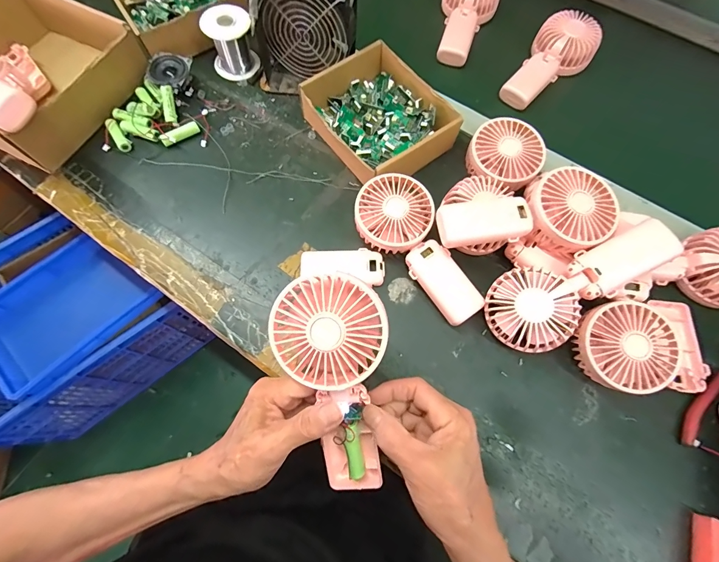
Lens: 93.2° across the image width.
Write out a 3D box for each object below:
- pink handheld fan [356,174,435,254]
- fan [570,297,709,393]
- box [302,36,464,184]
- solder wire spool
[{"bbox_3d":[0.039,-0.075,0.399,0.085,0.047,0.085,0,72,-1],"label":"pink handheld fan"},{"bbox_3d":[0.297,0.066,0.352,0.144,0.051,0.092,-1,72,-1],"label":"fan"},{"bbox_3d":[0.024,-0.214,0.446,0.149,0.051,0.176,-36,75,-11],"label":"box"},{"bbox_3d":[-0.182,-0.337,0.482,0.058,0.067,0.058,0,72,-1],"label":"solder wire spool"}]

